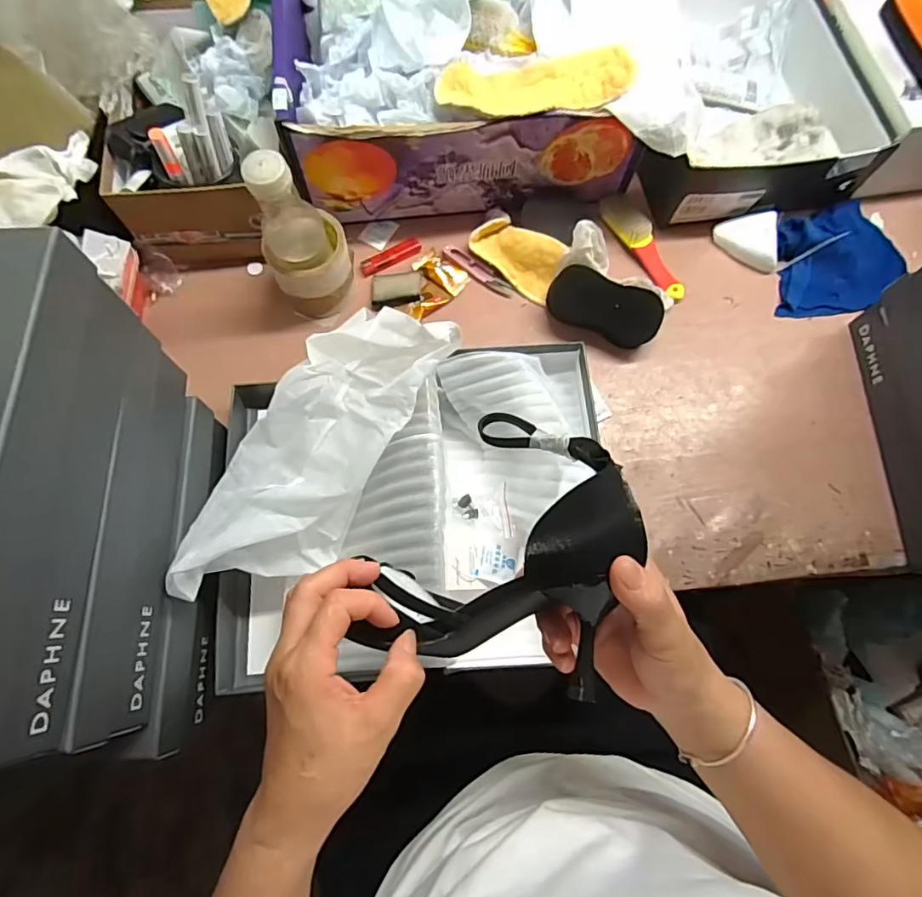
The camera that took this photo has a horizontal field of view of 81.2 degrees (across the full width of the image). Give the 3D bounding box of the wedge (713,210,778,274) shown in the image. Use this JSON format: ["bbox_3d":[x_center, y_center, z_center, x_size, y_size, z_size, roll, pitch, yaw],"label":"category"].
[{"bbox_3d":[0.354,-0.255,0.663,0.063,0.034,0.070,-4,73,-3],"label":"wedge"}]

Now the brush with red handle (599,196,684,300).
[{"bbox_3d":[0.226,-0.251,0.661,0.040,0.027,0.157,-30,75,-10],"label":"brush with red handle"}]

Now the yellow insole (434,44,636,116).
[{"bbox_3d":[0.076,-0.377,0.552,0.197,0.019,0.066,-10,73,-5],"label":"yellow insole"}]

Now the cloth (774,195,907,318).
[{"bbox_3d":[0.462,-0.237,0.660,0.149,0.040,0.154,0,72,-1],"label":"cloth"}]

